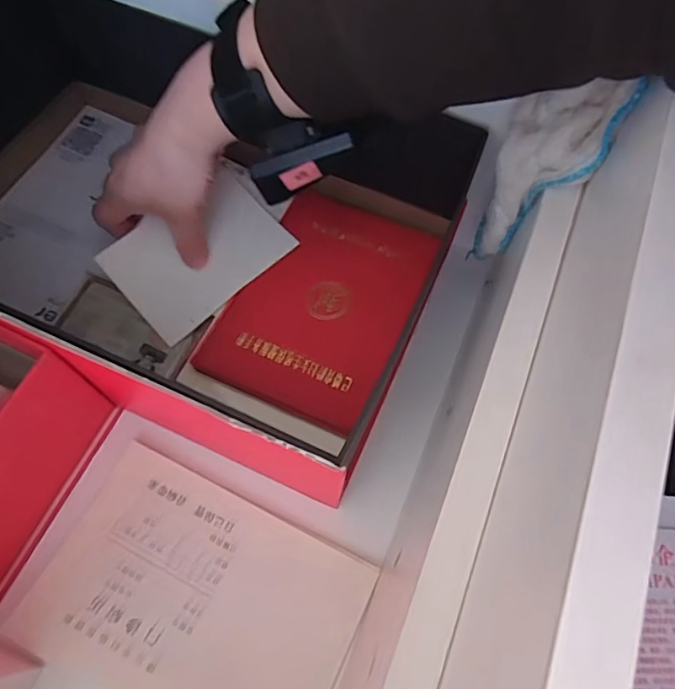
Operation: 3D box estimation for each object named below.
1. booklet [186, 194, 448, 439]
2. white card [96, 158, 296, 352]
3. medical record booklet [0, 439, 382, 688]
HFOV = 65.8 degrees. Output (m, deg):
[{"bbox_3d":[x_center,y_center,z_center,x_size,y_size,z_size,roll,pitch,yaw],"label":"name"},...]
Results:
[{"bbox_3d":[-0.010,-0.035,0.381,0.117,0.008,0.170,25,68,11],"label":"booklet"},{"bbox_3d":[-0.102,-0.069,0.390,0.121,0.008,0.083,-41,89,-13],"label":"white card"},{"bbox_3d":[-0.085,0.158,0.323,0.186,0.008,0.132,25,67,8],"label":"medical record booklet"}]

